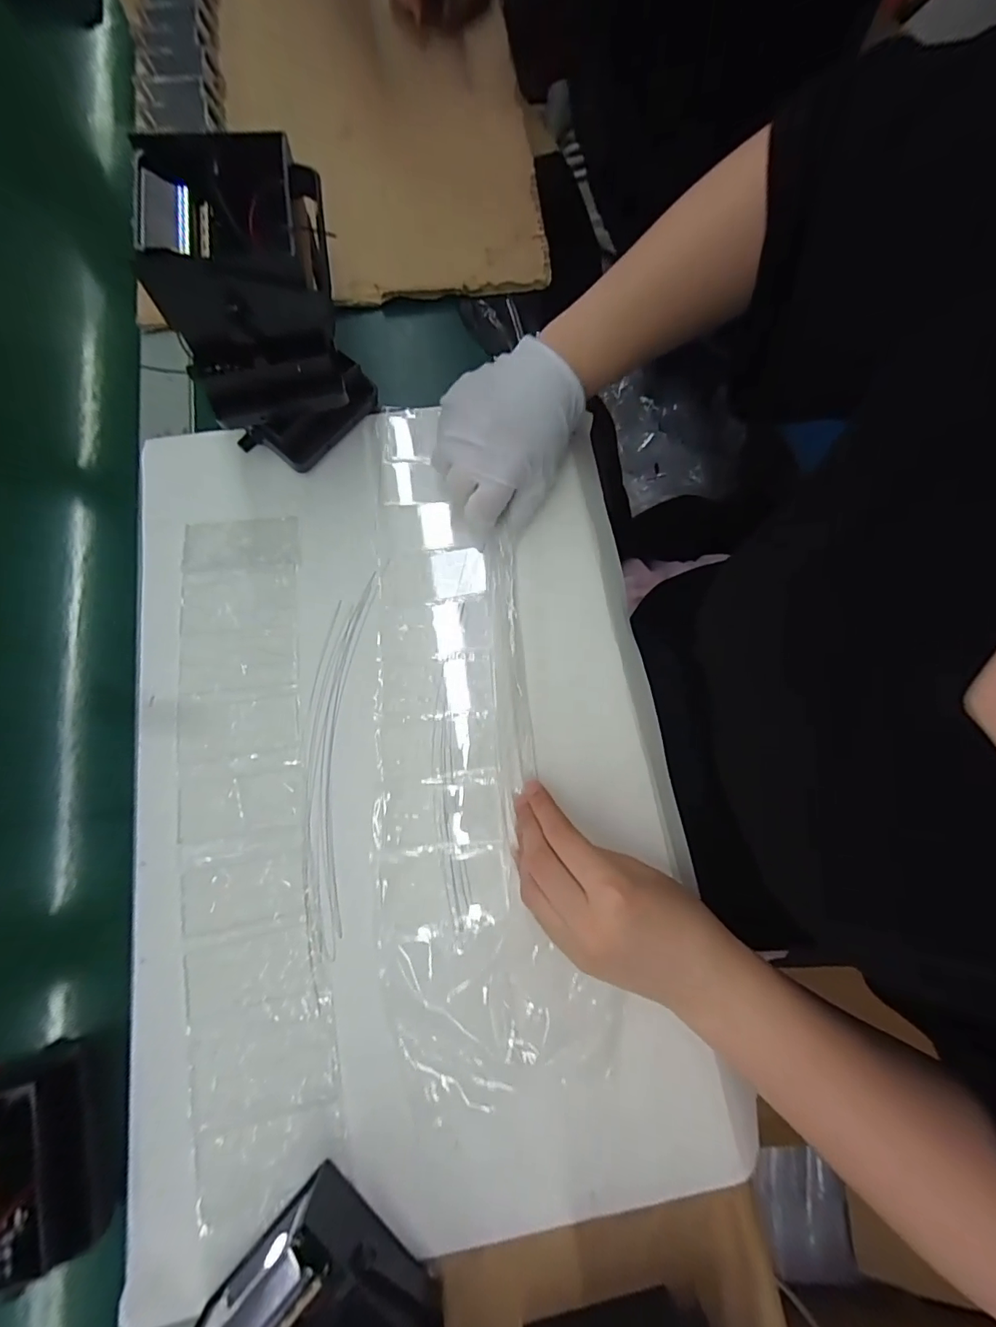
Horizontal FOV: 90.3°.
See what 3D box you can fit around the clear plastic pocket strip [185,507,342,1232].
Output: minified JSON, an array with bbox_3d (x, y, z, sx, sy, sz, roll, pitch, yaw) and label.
[{"bbox_3d":[-0.164,0.094,0.323,0.084,0.010,0.419,-10,76,-2],"label":"clear plastic pocket strip"}]

